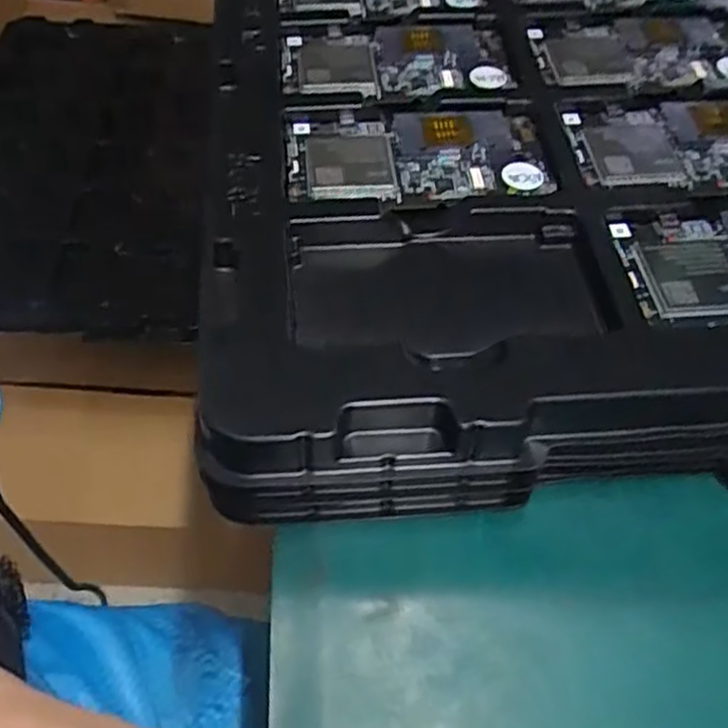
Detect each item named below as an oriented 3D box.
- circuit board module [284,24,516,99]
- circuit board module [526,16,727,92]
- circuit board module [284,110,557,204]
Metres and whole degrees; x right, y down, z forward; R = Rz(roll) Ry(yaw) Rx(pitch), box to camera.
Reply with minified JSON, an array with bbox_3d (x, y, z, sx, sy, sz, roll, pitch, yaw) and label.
[{"bbox_3d":[0.018,-0.170,0.413,0.124,0.010,0.068,-3,54,-7],"label":"circuit board module"},{"bbox_3d":[0.161,-0.181,0.421,0.123,0.004,0.072,-1,54,-6],"label":"circuit board module"},{"bbox_3d":[0.026,-0.103,0.360,0.127,0.005,0.063,-2,54,-7],"label":"circuit board module"}]

